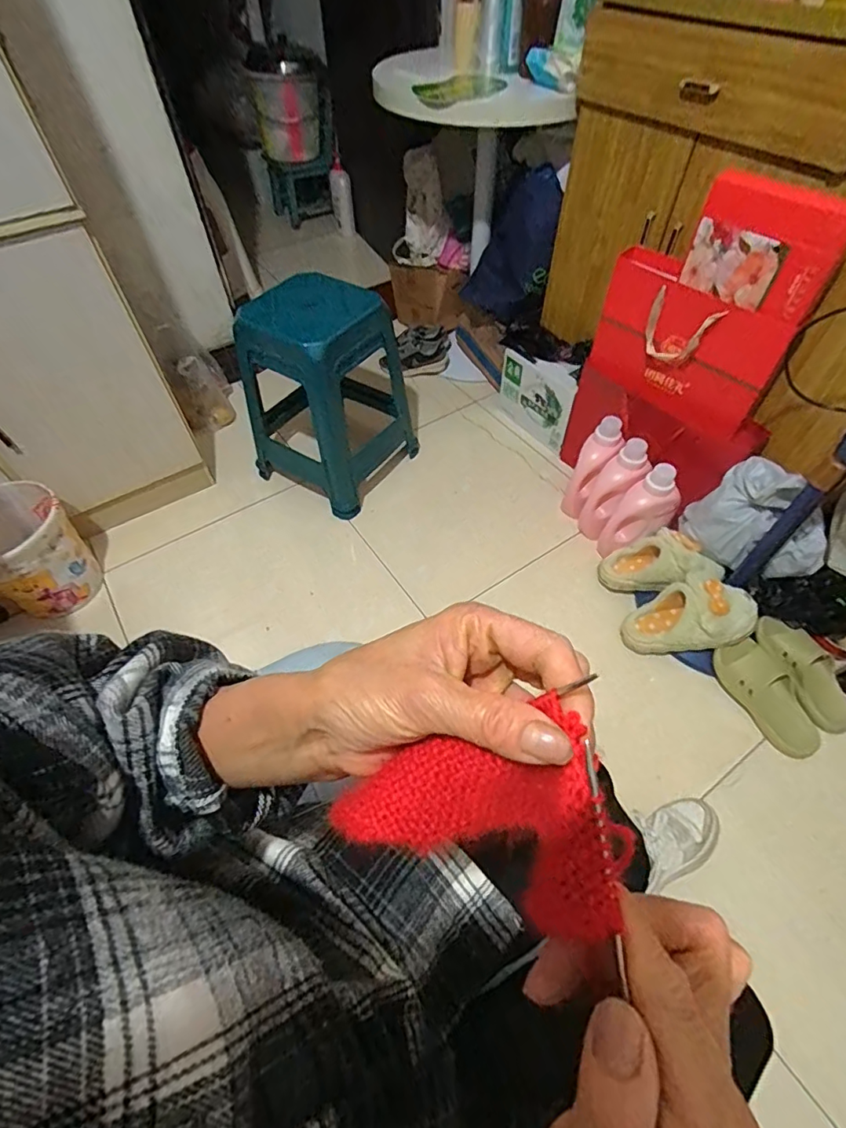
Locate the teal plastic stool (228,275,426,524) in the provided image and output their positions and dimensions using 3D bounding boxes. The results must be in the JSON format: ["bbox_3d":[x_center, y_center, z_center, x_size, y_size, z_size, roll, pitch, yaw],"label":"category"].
[{"bbox_3d":[-0.248,-0.448,1.324,0.362,0.486,0.354,25,59,18],"label":"teal plastic stool"}]

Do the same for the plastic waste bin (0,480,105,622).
[{"bbox_3d":[-0.898,-0.024,1.166,0.236,0.269,0.239,-1,55,1],"label":"plastic waste bin"}]

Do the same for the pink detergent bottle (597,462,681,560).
[{"bbox_3d":[0.500,-0.111,1.166,0.099,0.270,0.084,-3,50,-32],"label":"pink detergent bottle"}]

